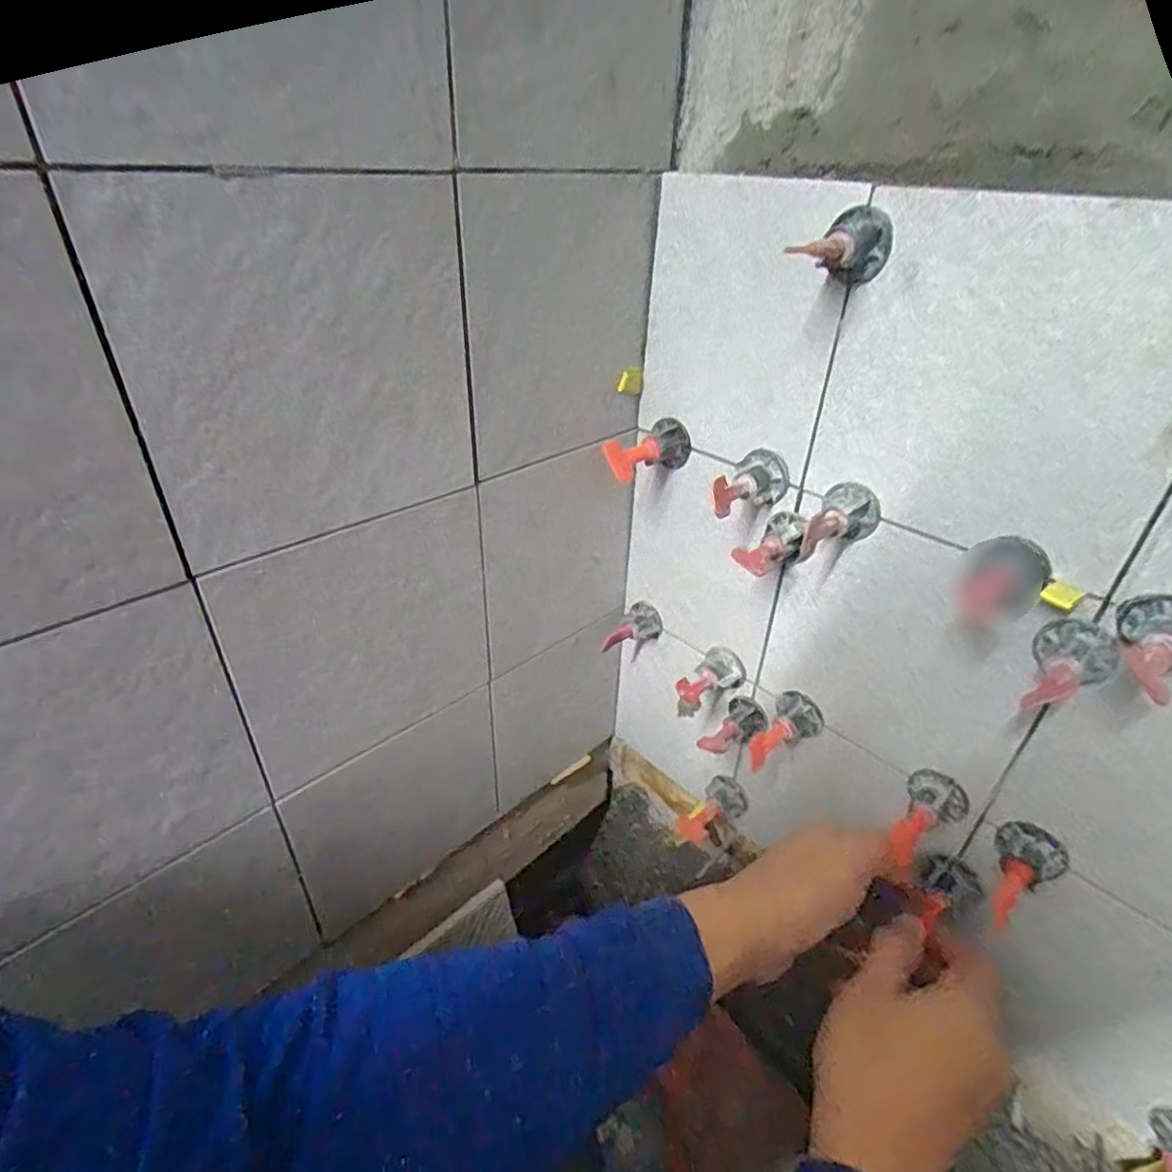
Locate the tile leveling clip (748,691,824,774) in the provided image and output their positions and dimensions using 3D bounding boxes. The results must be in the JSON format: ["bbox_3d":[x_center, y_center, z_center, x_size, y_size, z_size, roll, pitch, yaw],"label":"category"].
[{"bbox_3d":[0.129,0.097,0.417,0.032,0.028,0.057,22,39,28],"label":"tile leveling clip"}]

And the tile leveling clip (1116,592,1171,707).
[{"bbox_3d":[0.227,0.025,0.260,0.051,0.028,0.032,-24,41,-33],"label":"tile leveling clip"}]

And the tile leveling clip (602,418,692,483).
[{"bbox_3d":[0.035,-0.085,0.411,0.061,0.029,0.028,-20,39,-29],"label":"tile leveling clip"}]

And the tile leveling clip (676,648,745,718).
[{"bbox_3d":[0.086,0.068,0.455,0.030,0.027,0.054,24,40,30],"label":"tile leveling clip"}]

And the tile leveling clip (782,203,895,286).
[{"bbox_3d":[0.115,-0.152,0.293,0.043,0.031,0.028,-24,41,-33],"label":"tile leveling clip"}]

